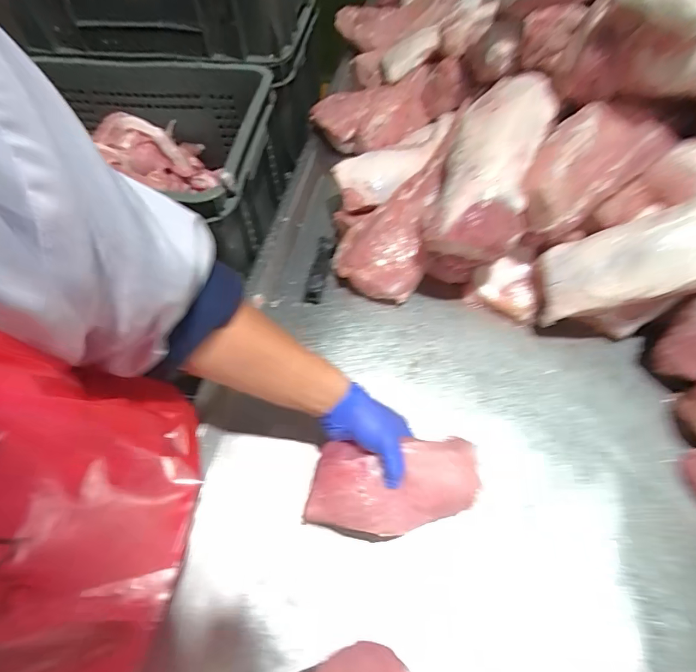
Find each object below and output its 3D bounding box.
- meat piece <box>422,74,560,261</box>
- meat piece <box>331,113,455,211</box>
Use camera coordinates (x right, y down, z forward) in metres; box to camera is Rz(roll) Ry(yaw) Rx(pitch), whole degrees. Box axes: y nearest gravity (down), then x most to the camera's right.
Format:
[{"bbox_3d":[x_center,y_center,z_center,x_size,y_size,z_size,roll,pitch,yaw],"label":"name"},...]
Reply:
[{"bbox_3d":[0.219,-0.269,0.621,0.135,0.083,0.308,19,77,12],"label":"meat piece"},{"bbox_3d":[0.097,-0.323,0.754,0.301,0.044,0.111,-40,66,-21],"label":"meat piece"}]

